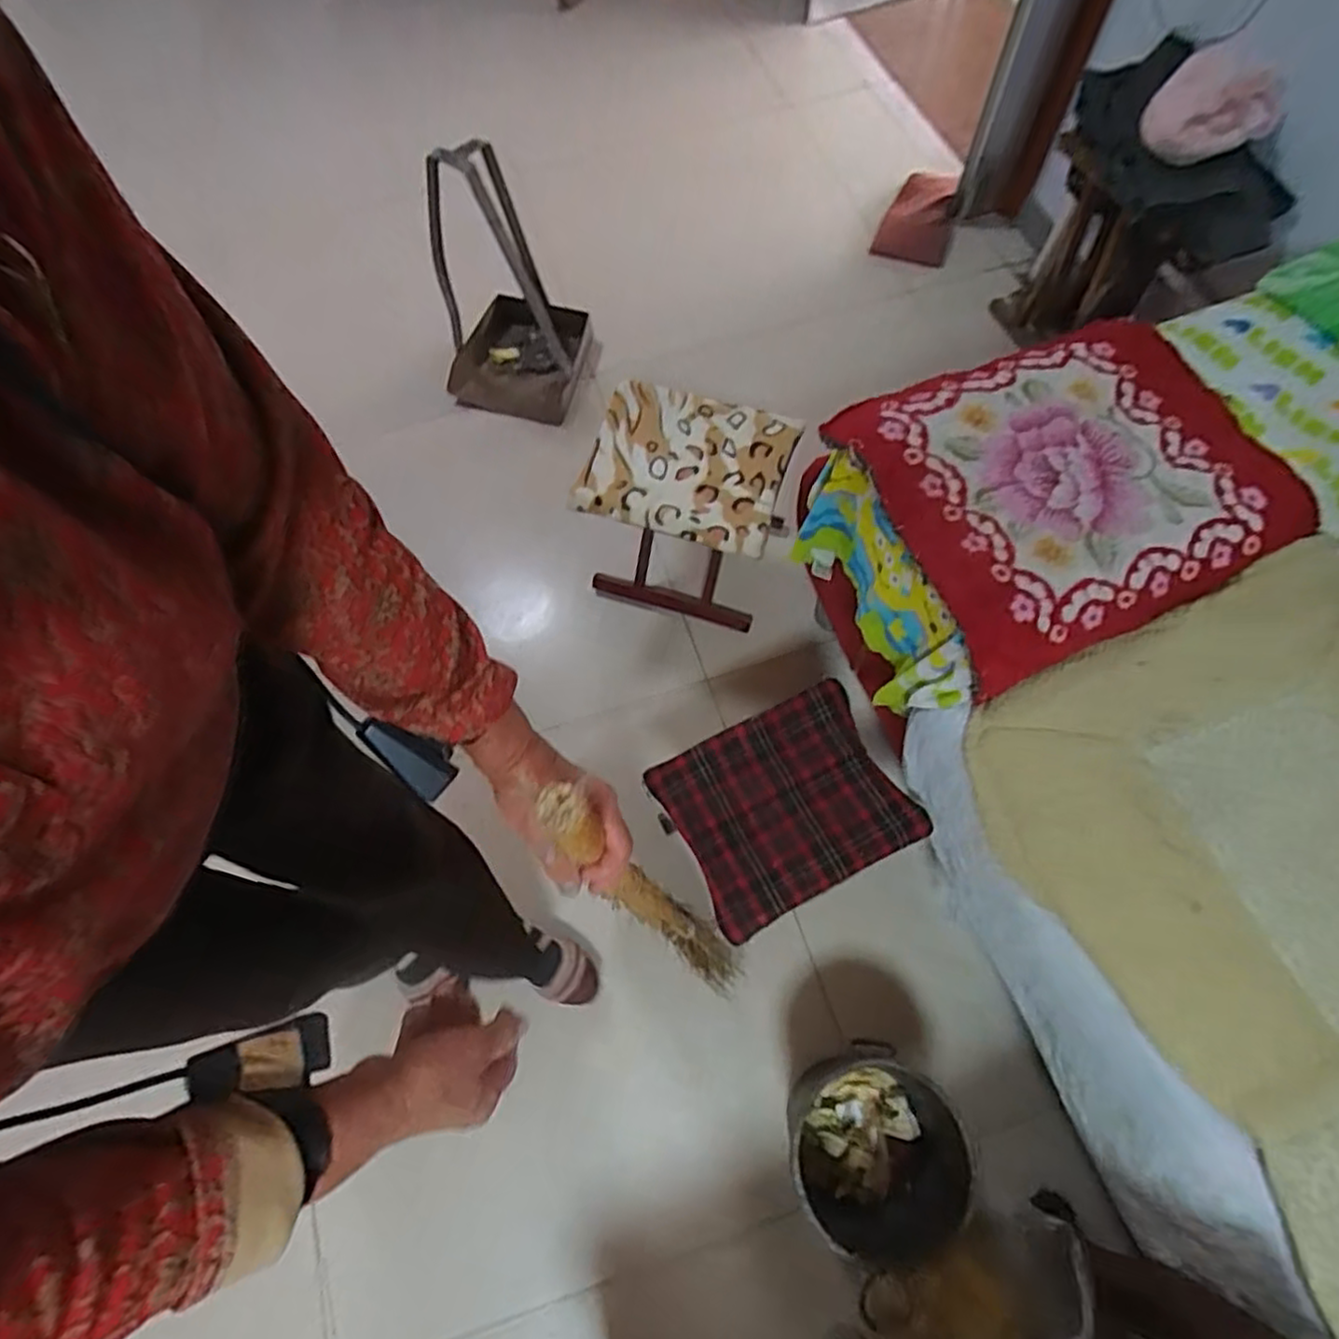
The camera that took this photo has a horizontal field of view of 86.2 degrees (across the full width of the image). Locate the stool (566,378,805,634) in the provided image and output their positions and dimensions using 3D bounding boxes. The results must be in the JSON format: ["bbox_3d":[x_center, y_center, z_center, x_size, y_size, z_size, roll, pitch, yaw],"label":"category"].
[{"bbox_3d":[0.029,-0.292,1.358,0.357,0.325,0.293,18,68,11],"label":"stool"}]

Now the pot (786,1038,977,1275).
[{"bbox_3d":[0.271,0.621,0.927,0.202,0.188,0.215,-1,65,3],"label":"pot"}]

